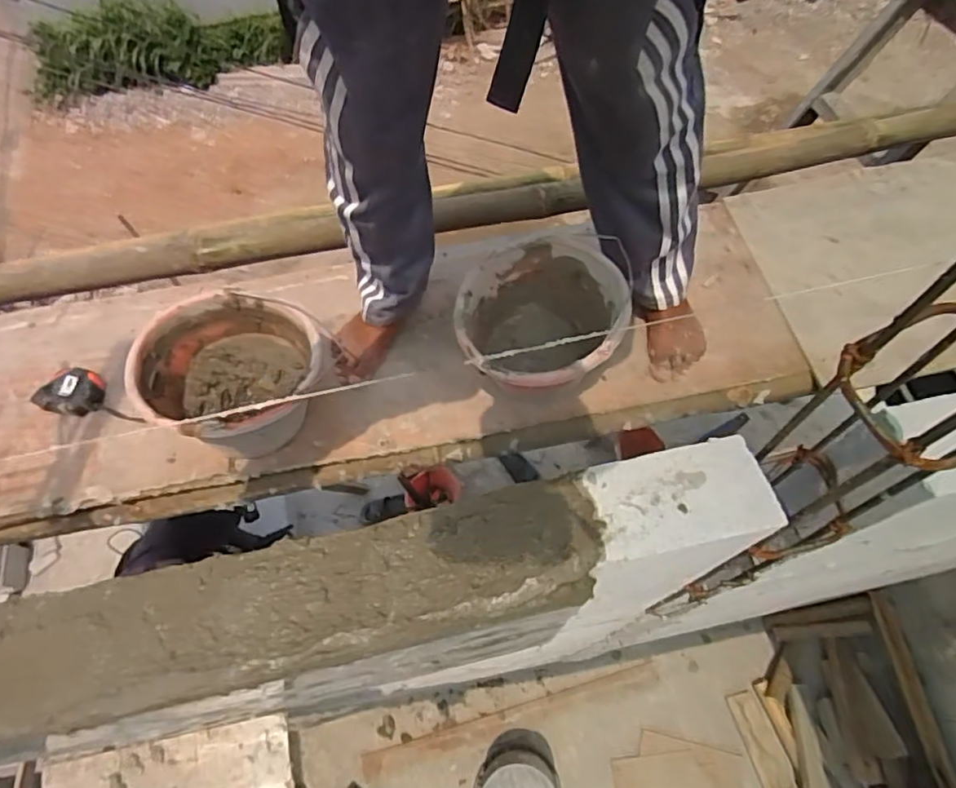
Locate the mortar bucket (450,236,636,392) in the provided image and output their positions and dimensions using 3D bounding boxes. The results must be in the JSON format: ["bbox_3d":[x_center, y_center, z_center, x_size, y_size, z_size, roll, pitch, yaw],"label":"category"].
[{"bbox_3d":[0.095,-0.096,0.929,0.232,0.170,0.249,-1,64,2],"label":"mortar bucket"}]

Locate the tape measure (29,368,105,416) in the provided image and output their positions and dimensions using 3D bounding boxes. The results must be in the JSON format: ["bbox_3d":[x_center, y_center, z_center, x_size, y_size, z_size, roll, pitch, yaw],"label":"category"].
[{"bbox_3d":[-0.639,-0.004,0.941,0.074,0.043,0.080,-1,64,2],"label":"tape measure"}]

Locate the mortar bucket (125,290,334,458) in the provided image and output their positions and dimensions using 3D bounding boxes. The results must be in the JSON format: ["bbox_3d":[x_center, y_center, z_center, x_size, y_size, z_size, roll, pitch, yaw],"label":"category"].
[{"bbox_3d":[-0.343,-0.018,0.884,0.223,0.185,0.223,-1,64,2],"label":"mortar bucket"}]

